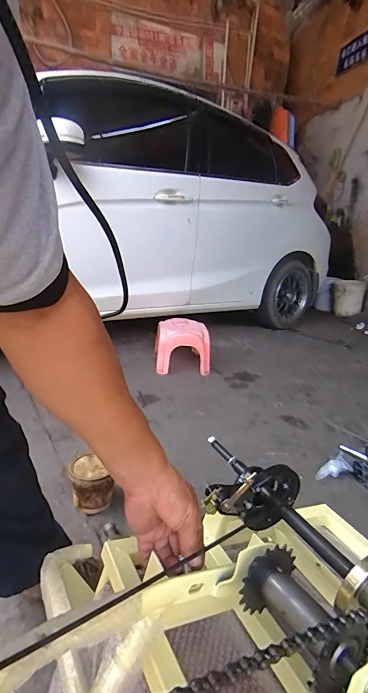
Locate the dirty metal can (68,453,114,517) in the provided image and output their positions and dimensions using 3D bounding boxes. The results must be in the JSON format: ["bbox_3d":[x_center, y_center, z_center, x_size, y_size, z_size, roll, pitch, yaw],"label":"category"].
[{"bbox_3d":[-0.246,0.368,0.974,0.115,0.110,0.113,0,18,-10],"label":"dirty metal can"}]

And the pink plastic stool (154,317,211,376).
[{"bbox_3d":[-0.018,-0.004,1.976,0.280,0.236,0.318,0,18,-9],"label":"pink plastic stool"}]

